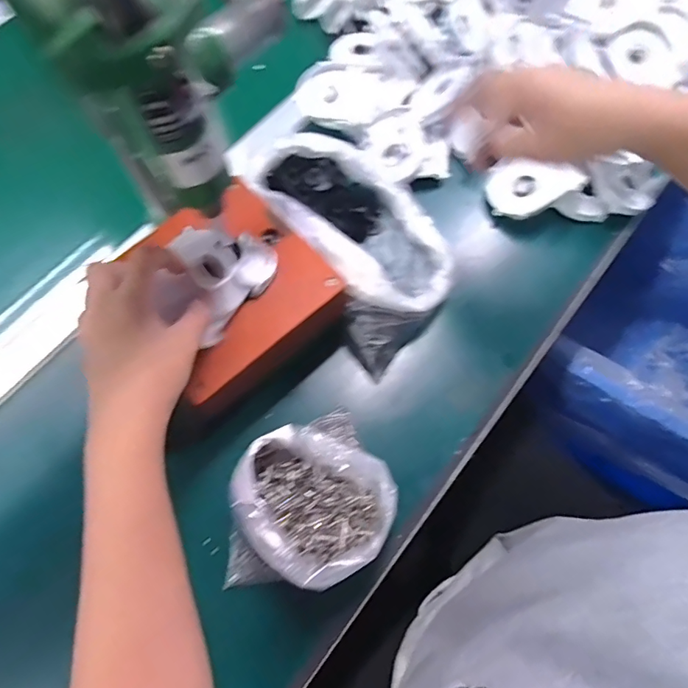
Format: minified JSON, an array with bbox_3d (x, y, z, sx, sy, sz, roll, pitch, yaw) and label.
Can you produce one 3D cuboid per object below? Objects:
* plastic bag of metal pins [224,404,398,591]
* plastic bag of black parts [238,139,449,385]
[{"bbox_3d":[-0.022,0.114,0.342,0.117,0.051,0.110,-32,71,-11],"label":"plastic bag of metal pins"},{"bbox_3d":[0.019,-0.103,0.438,0.138,0.061,0.221,-32,71,-10],"label":"plastic bag of black parts"}]

